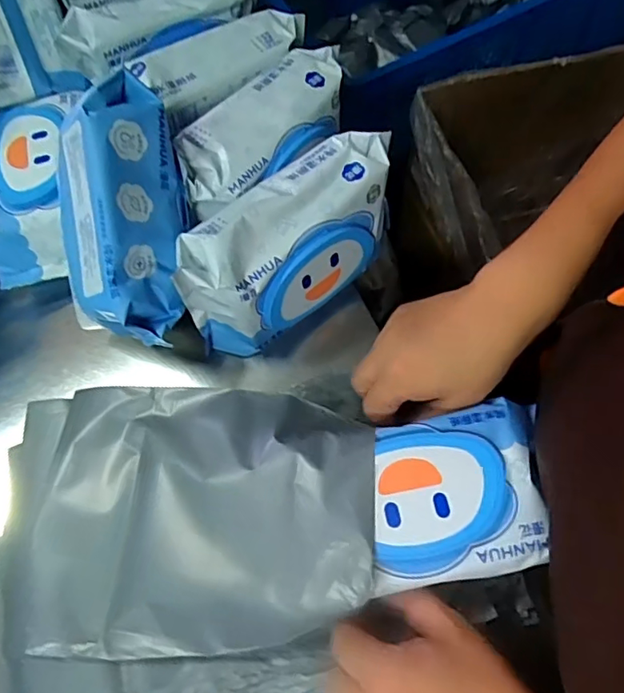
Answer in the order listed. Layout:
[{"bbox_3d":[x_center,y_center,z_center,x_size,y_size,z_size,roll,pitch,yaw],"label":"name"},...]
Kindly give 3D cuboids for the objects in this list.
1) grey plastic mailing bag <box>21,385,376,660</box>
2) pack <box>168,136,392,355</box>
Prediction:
[{"bbox_3d":[-0.080,0.109,0.352,0.230,0.067,0.172,4,68,5],"label":"grey plastic mailing bag"},{"bbox_3d":[-0.015,-0.086,0.430,0.198,0.089,0.085,-37,69,-12],"label":"pack"}]

